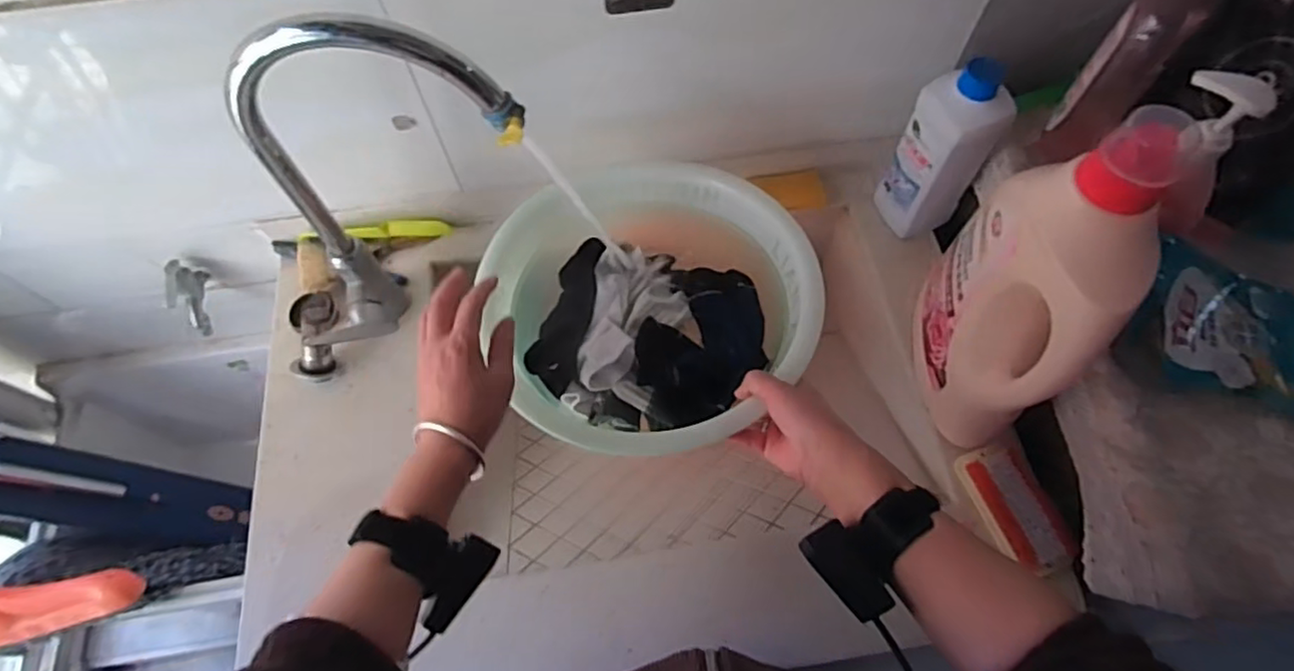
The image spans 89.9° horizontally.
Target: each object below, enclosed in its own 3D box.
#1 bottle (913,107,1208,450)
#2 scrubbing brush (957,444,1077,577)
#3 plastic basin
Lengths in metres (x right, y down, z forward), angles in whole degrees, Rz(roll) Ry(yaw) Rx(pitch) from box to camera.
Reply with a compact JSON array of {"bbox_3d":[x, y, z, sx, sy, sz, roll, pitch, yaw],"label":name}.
[{"bbox_3d":[0.355,-0.046,0.602,0.090,0.327,0.194,2,64,2],"label":"bottle"},{"bbox_3d":[0.388,0.181,0.680,0.068,0.027,0.130,-14,65,-6],"label":"scrubbing brush"},{"bbox_3d":[0.002,-0.032,0.676,0.321,0.104,0.302,0,64,1],"label":"plastic basin"}]

